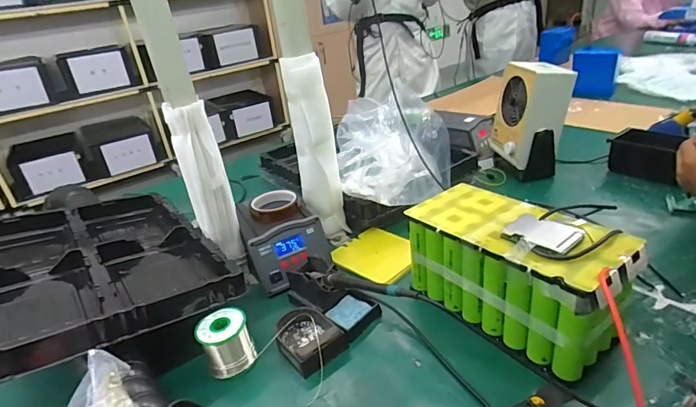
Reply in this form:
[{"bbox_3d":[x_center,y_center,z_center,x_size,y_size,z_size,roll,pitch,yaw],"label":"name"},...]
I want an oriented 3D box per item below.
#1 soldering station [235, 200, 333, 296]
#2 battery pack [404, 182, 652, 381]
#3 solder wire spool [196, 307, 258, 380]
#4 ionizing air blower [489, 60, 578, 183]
[{"bbox_3d":[-0.117,0.063,0.777,0.141,0.100,0.161,-13,28,-11],"label":"soldering station"},{"bbox_3d":[0.229,0.087,0.606,0.145,0.149,0.283,-26,33,-32],"label":"battery pack"},{"bbox_3d":[-0.175,0.198,0.617,0.069,0.070,0.061,-20,31,-23],"label":"solder wire spool"},{"bbox_3d":[0.429,-0.199,1.029,0.125,0.251,0.150,-11,28,-8],"label":"ionizing air blower"}]

